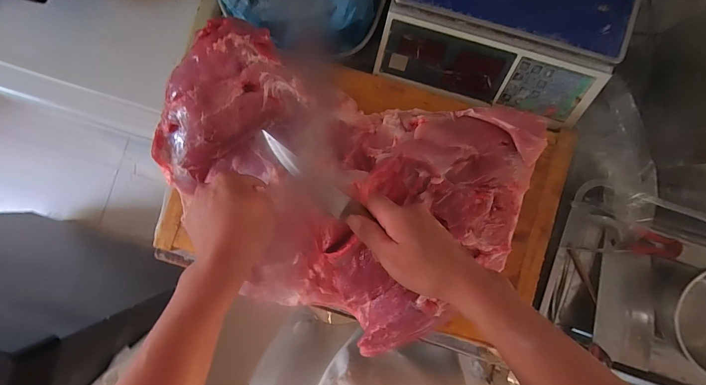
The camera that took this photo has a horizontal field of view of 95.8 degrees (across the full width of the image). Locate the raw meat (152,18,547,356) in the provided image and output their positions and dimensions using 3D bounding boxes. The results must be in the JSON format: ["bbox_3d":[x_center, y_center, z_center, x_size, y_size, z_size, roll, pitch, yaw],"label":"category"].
[{"bbox_3d":[-0.005,0.009,0.415,0.477,0.112,0.334,15,88,1],"label":"raw meat"}]

